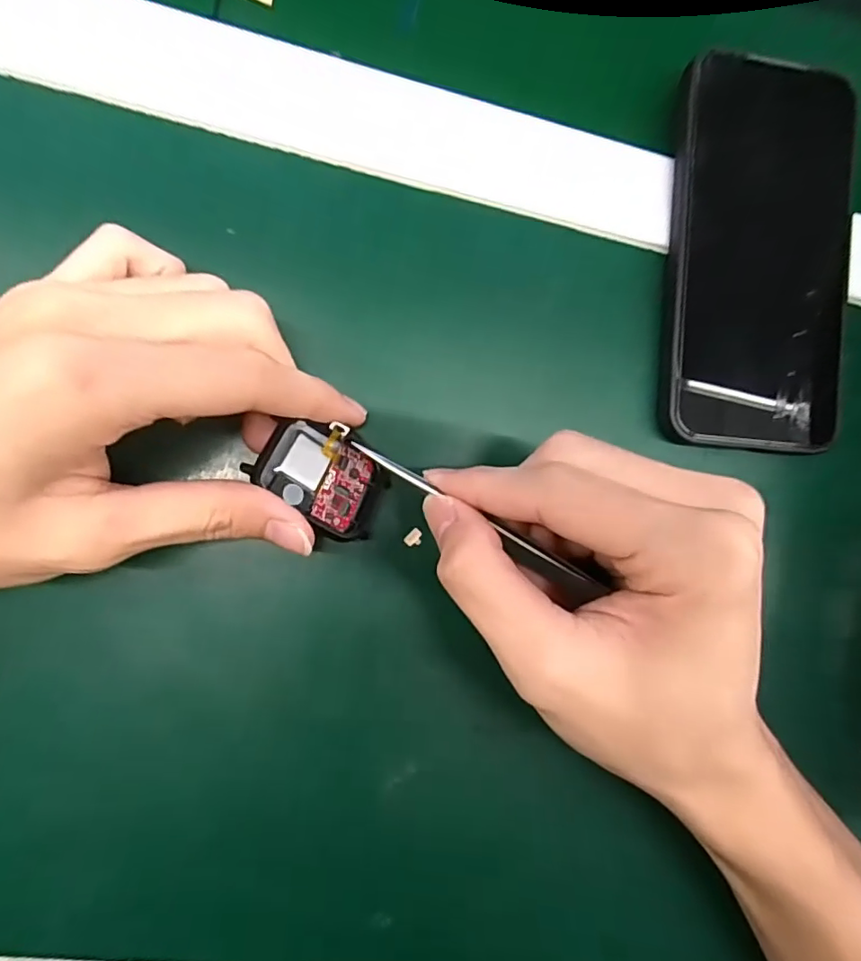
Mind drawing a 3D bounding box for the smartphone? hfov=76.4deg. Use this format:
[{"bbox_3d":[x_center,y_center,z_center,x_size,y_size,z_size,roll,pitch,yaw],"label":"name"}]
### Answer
[{"bbox_3d":[0.138,-0.095,0.229,0.079,0.012,0.161,4,86,-9],"label":"smartphone"}]

